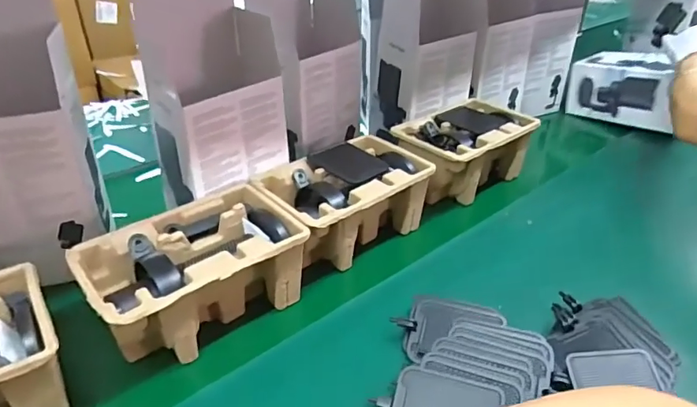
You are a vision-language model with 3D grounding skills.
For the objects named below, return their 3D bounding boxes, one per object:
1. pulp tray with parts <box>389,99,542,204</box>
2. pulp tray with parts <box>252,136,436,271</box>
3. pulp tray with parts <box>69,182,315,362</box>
[{"bbox_3d":[0.189,-0.086,0.836,0.221,0.103,0.157,-27,40,-36],"label":"pulp tray with parts"},{"bbox_3d":[-0.002,0.002,0.696,0.219,0.107,0.142,-23,38,-32],"label":"pulp tray with parts"},{"bbox_3d":[-0.171,0.082,0.563,0.225,0.102,0.144,-25,39,-34],"label":"pulp tray with parts"}]

